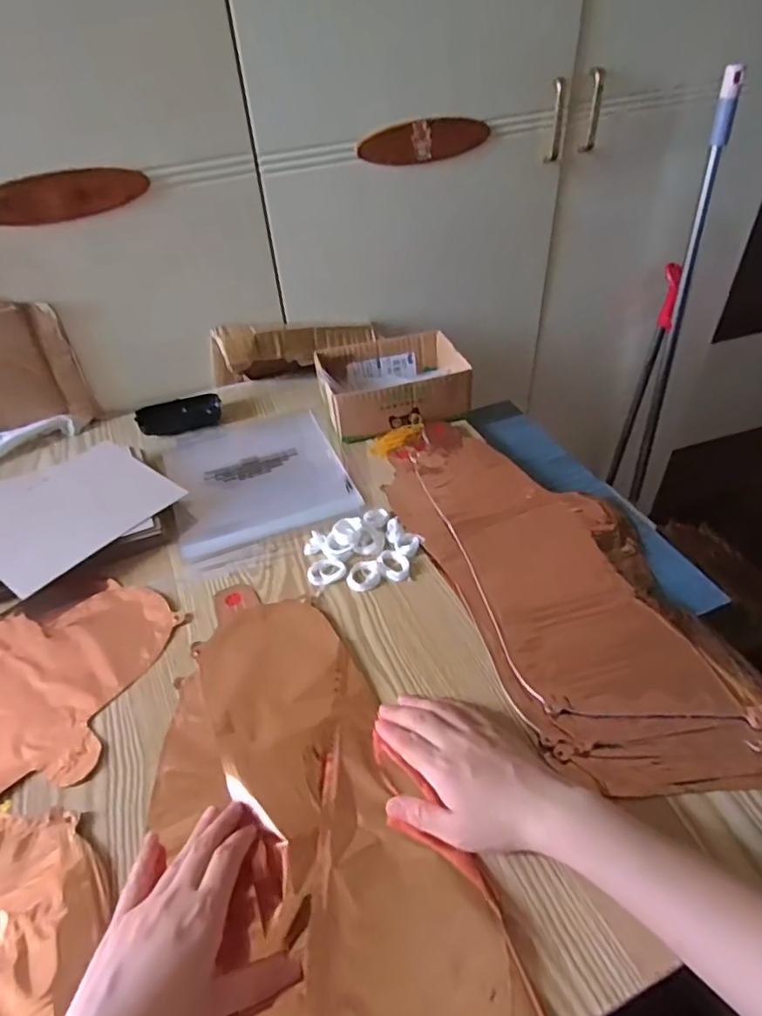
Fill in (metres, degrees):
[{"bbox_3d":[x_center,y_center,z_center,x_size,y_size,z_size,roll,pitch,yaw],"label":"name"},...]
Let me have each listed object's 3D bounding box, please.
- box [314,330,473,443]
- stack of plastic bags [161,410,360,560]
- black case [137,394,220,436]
[{"bbox_3d":[0.015,-0.162,0.761,0.177,0.065,0.141,-14,44,-11],"label":"box"},{"bbox_3d":[-0.155,-0.046,0.704,0.199,0.014,0.234,-17,45,-14],"label":"stack of plastic bags"},{"bbox_3d":[-0.271,-0.126,0.779,0.107,0.033,0.034,-17,44,-14],"label":"black case"}]

